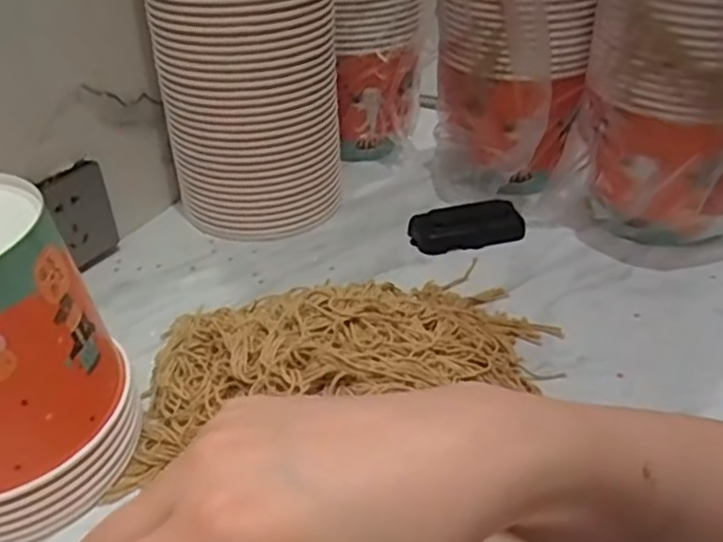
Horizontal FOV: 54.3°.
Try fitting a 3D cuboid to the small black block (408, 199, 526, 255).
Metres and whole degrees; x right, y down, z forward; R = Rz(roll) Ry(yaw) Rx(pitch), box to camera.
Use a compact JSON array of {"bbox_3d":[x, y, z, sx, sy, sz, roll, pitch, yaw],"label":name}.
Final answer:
[{"bbox_3d":[0.101,-0.043,0.669,0.106,0.027,0.044,-5,36,-4],"label":"small black block"}]

